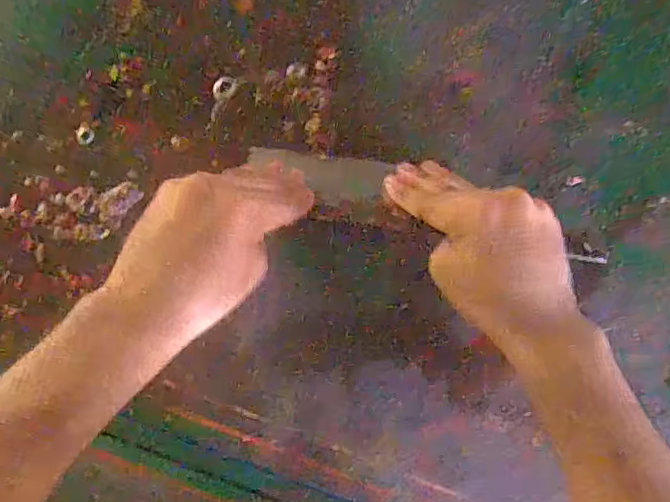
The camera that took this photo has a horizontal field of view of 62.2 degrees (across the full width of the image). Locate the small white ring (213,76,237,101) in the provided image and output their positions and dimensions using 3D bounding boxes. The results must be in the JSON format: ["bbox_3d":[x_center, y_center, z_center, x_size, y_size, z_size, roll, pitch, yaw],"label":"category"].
[{"bbox_3d":[-0.087,-0.128,0.434,0.017,0.004,0.021,25,80,4],"label":"small white ring"}]

